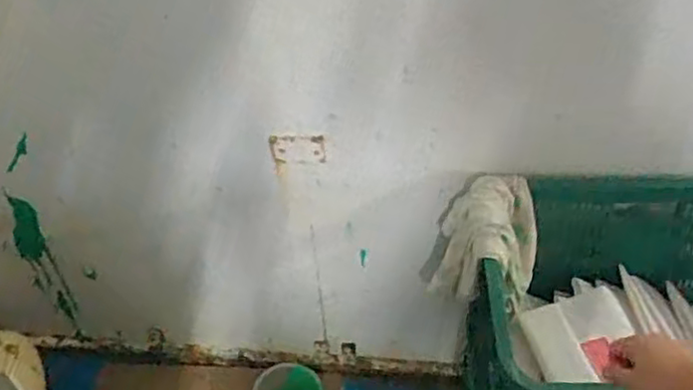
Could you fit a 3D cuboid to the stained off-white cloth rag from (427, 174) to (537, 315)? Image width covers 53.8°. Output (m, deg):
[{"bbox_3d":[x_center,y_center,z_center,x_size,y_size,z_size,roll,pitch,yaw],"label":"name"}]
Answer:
[{"bbox_3d":[0.212,0.072,1.020,0.144,0.147,0.161,8,45,12],"label":"stained off-white cloth rag"}]

